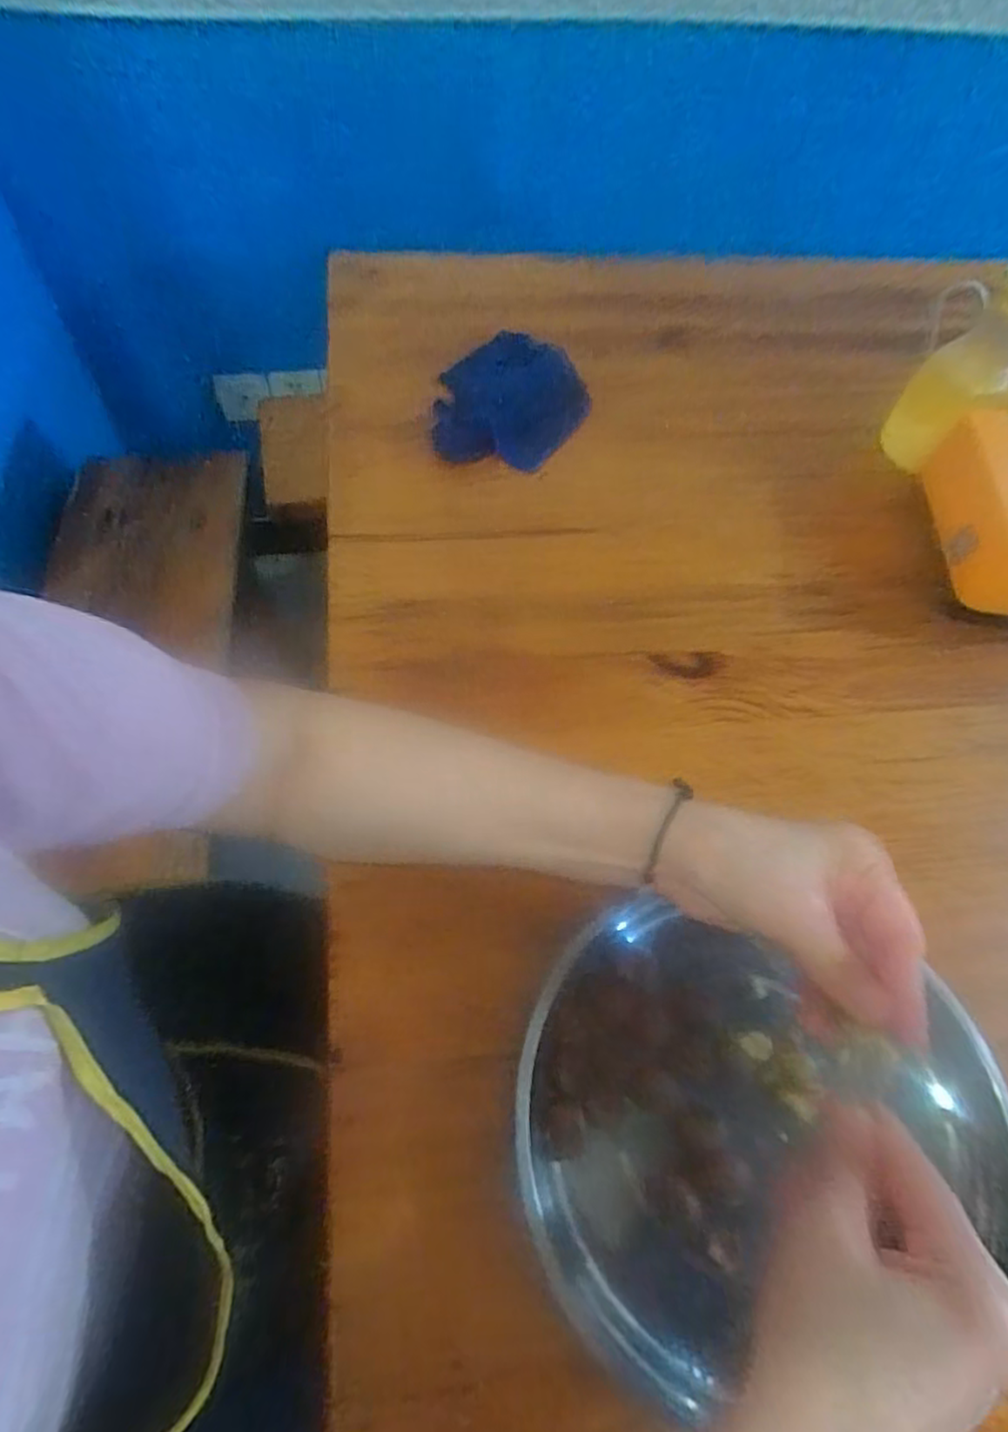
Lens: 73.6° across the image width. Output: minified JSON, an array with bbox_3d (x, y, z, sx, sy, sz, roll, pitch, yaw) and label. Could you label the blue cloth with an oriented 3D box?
[{"bbox_3d":[0.008,-0.274,0.584,0.124,0.027,0.146,5,60,-2],"label":"blue cloth"}]

